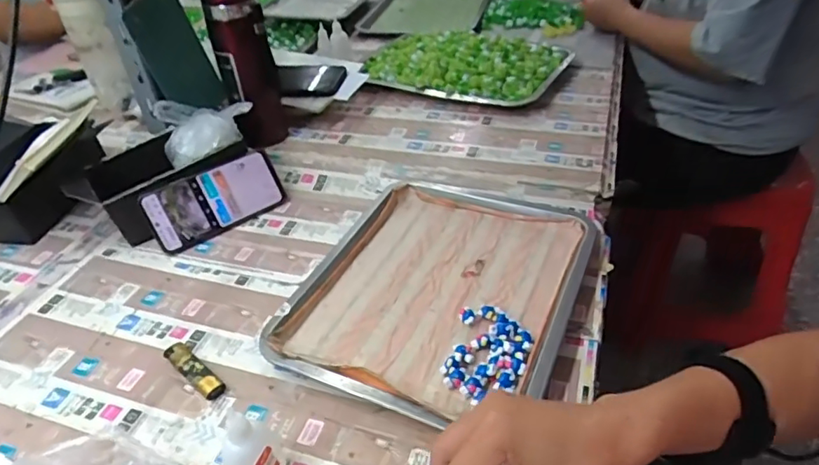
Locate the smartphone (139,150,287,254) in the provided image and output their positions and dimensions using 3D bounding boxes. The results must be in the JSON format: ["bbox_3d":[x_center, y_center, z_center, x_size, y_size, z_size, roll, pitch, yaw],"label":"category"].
[{"bbox_3d":[-0.249,-0.044,0.695,0.167,0.083,0.012,-27,13,-24],"label":"smartphone"}]

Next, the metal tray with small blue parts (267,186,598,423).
[{"bbox_3d":[0.030,0.056,0.575,0.270,0.025,0.310,14,43,24],"label":"metal tray with small blue parts"}]

